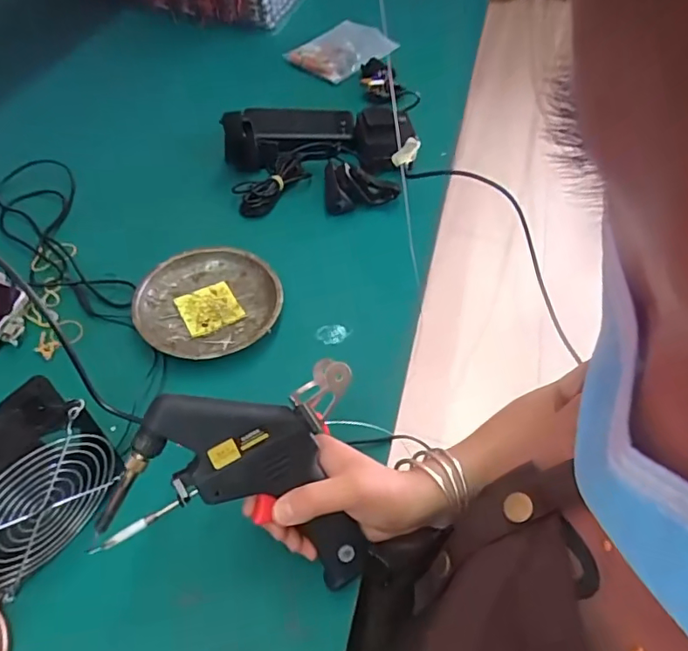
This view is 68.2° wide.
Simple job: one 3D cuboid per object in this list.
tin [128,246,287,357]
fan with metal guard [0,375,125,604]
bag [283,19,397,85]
[{"bbox_3d":[-0.139,-0.026,0.522,0.142,0.016,0.132,2,52,-3],"label":"tin"},{"bbox_3d":[-0.219,0.116,0.347,0.054,0.110,0.116,27,55,16],"label":"fan with metal guard"},{"bbox_3d":[0.009,-0.480,0.867,0.097,0.032,0.211,34,56,19],"label":"bag"}]

